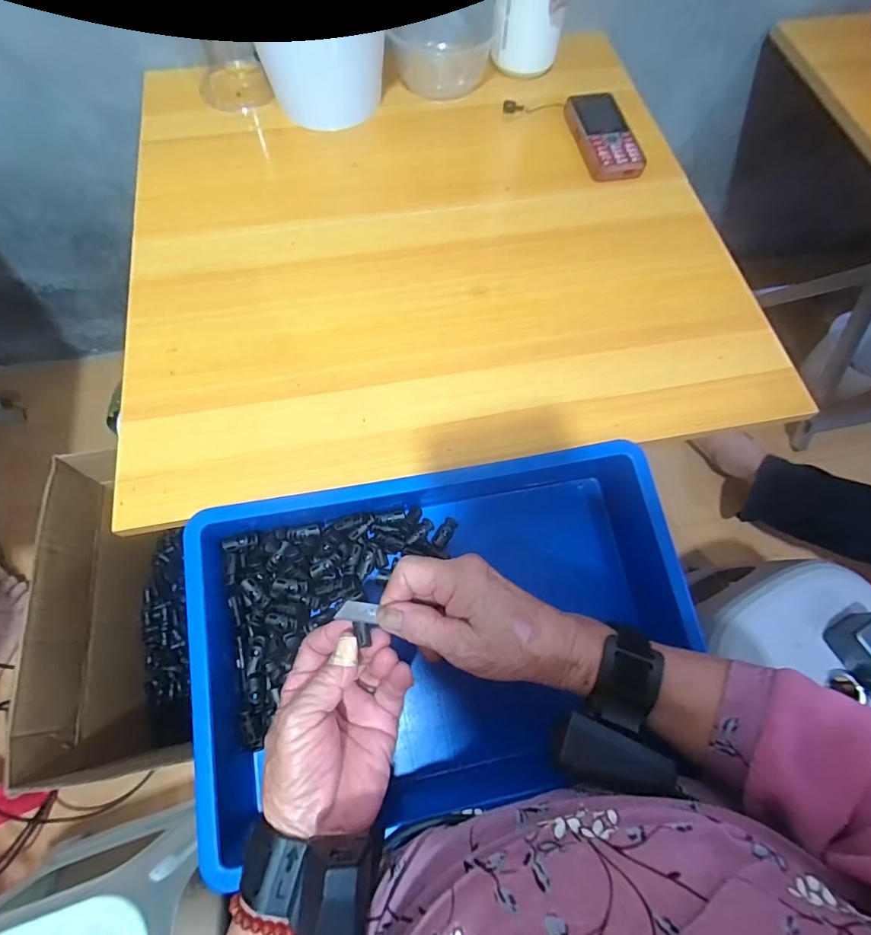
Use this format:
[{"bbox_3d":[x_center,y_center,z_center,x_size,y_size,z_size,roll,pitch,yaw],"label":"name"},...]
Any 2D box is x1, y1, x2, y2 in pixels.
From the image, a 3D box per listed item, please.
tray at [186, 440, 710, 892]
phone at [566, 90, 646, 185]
[{"bbox_3d":[0.011,0.132,0.374,0.361,0.096,0.247,-10,68,-5],"label":"tray"},{"bbox_3d":[0.194,-0.384,0.536,0.061,0.018,0.132,-10,68,-5],"label":"phone"}]

